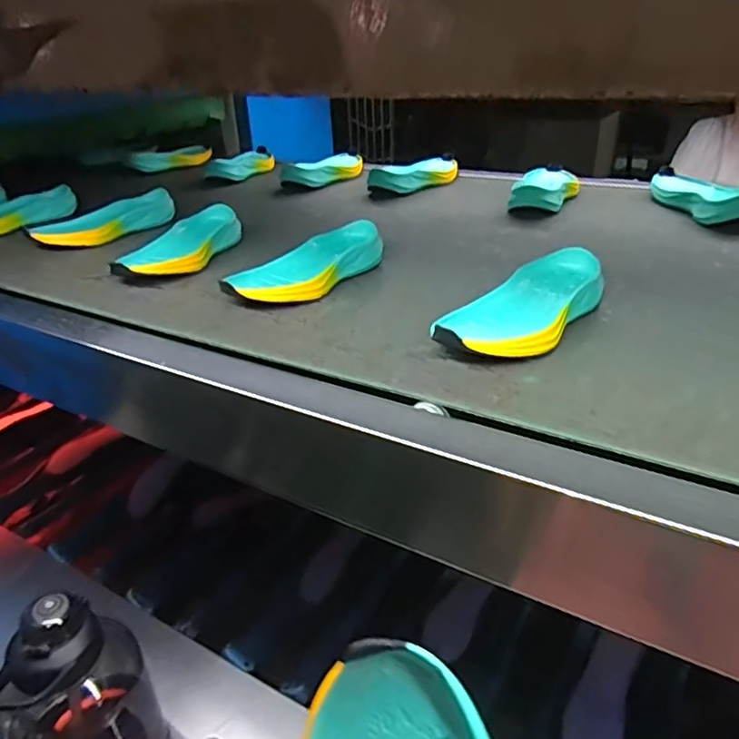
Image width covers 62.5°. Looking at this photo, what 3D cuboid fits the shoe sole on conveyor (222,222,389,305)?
[{"bbox_3d":[-0.066,-0.115,0.668,0.080,0.042,0.199,17,35,32],"label":"shoe sole on conveyor"}]

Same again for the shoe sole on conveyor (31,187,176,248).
[{"bbox_3d":[-0.371,-0.216,0.881,0.062,0.045,0.205,20,37,36],"label":"shoe sole on conveyor"}]

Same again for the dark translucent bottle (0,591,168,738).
[{"bbox_3d":[-0.273,0.318,0.578,0.113,0.221,0.104,-3,29,1],"label":"dark translucent bottle"}]

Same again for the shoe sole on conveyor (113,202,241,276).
[{"bbox_3d":[-0.233,-0.153,0.755,0.096,0.043,0.195,5,30,14],"label":"shoe sole on conveyor"}]

